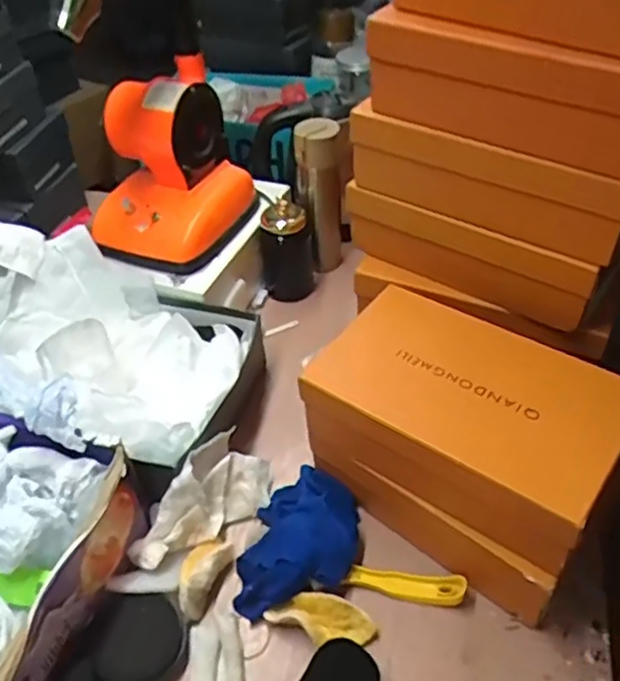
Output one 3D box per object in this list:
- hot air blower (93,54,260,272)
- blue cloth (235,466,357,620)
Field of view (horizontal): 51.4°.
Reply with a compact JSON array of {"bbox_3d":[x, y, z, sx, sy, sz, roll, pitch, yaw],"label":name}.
[{"bbox_3d":[-0.201,-0.235,0.906,0.169,0.225,0.206,16,46,20],"label":"hot air blower"},{"bbox_3d":[-0.006,0.207,0.688,0.112,0.051,0.168,8,44,12],"label":"blue cloth"}]

